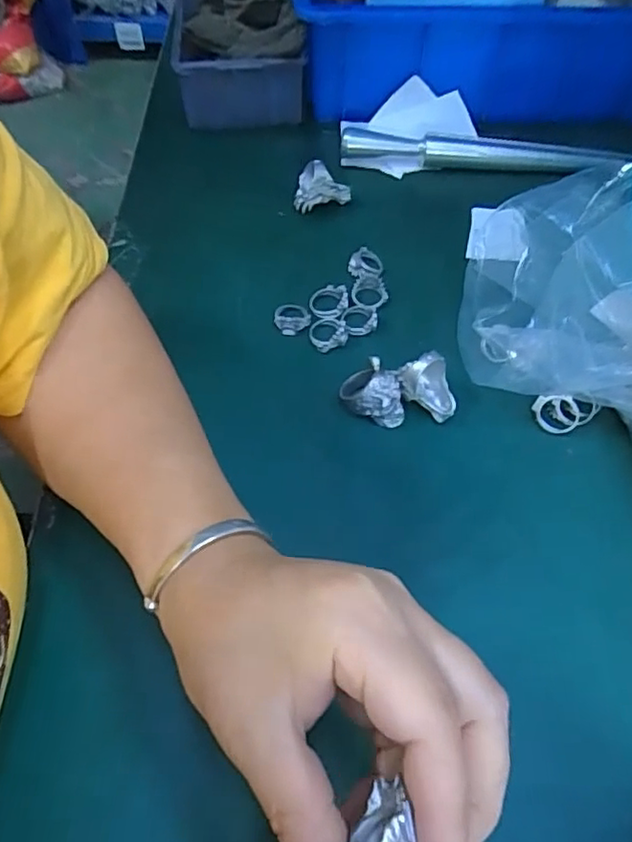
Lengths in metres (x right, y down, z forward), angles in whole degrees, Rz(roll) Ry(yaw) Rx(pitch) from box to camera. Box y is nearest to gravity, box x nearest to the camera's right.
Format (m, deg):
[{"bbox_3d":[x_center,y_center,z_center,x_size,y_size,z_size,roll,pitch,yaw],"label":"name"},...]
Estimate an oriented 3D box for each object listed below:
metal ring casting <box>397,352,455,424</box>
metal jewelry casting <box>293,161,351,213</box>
[{"bbox_3d":[0.060,-0.019,0.319,0.032,0.035,0.019,18,59,11],"label":"metal ring casting"},{"bbox_3d":[0.005,-0.160,0.411,0.038,0.031,0.017,-2,57,-1],"label":"metal jewelry casting"}]

